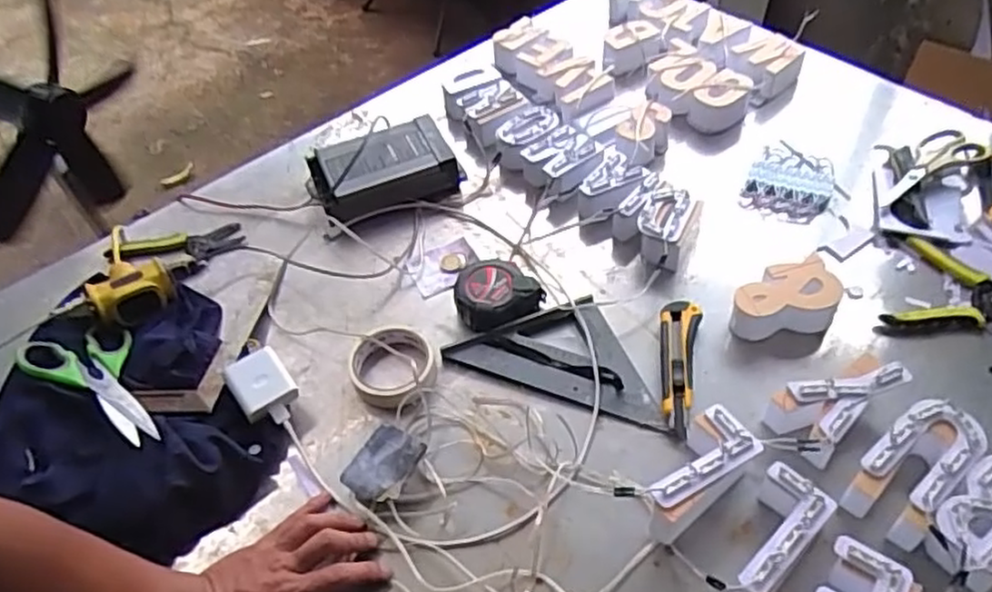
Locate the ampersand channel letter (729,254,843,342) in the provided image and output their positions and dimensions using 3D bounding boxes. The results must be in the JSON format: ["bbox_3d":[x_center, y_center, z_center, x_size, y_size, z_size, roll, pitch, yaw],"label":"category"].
[{"bbox_3d":[0.297,0.003,0.743,0.109,0.047,0.071,-9,50,-3],"label":"ampersand channel letter"}]

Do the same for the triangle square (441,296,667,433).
[{"bbox_3d":[0.073,0.054,0.747,0.222,0.016,0.109,16,53,18],"label":"triangle square"}]

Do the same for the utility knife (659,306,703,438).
[{"bbox_3d":[0.181,0.069,0.723,0.038,0.024,0.153,9,51,12],"label":"utility knife"}]

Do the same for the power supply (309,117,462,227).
[{"bbox_3d":[-0.145,-0.162,0.930,0.179,0.054,0.119,-20,51,-12],"label":"power supply"}]

